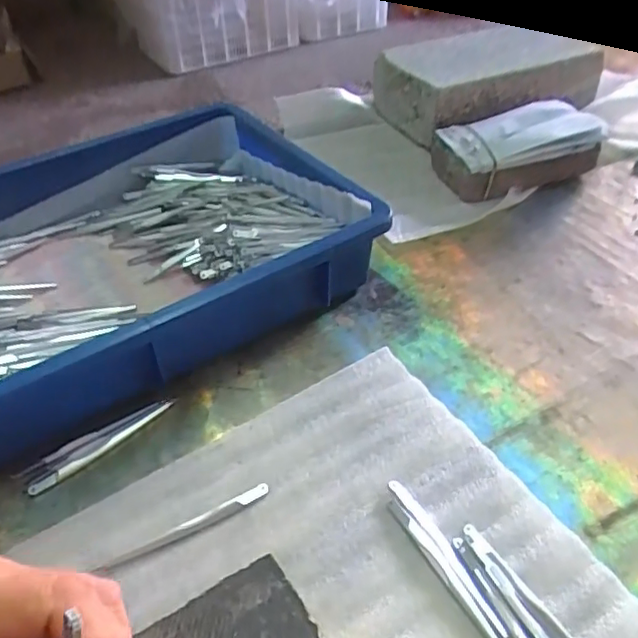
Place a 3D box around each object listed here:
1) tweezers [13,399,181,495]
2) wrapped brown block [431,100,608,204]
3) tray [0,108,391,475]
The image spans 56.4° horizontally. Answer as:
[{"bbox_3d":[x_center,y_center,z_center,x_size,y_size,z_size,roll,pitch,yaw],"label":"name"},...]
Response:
[{"bbox_3d":[-0.152,0.083,0.413,0.106,0.006,0.016,-32,50,-29],"label":"tweezers"},{"bbox_3d":[0.202,-0.181,0.635,0.162,0.058,0.099,-16,44,-15],"label":"wrapped brown block"},{"bbox_3d":[-0.191,-0.045,0.496,0.433,0.075,0.289,-26,47,-23],"label":"tray"}]

